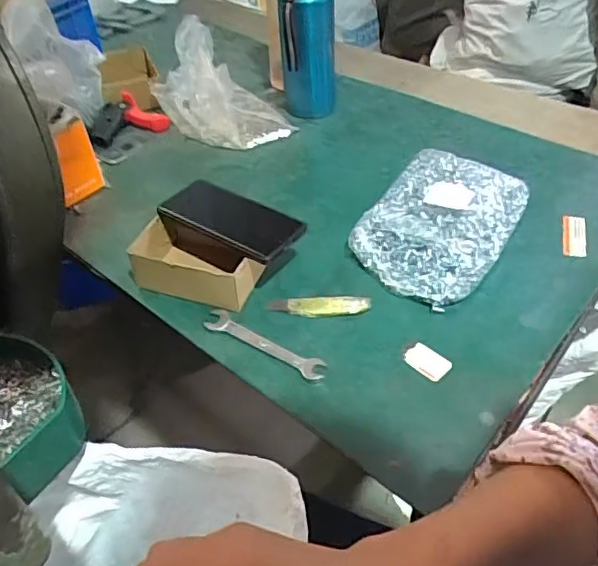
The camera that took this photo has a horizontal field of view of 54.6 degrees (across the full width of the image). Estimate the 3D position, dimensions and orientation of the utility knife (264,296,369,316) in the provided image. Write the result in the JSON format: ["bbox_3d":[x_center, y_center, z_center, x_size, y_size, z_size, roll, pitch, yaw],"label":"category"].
[{"bbox_3d":[0.021,0.023,0.619,0.107,0.011,0.026,-5,43,-2],"label":"utility knife"}]

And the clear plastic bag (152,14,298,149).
[{"bbox_3d":[-0.106,-0.278,0.832,0.173,0.151,0.131,3,44,8],"label":"clear plastic bag"}]

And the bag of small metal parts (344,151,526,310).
[{"bbox_3d":[0.170,-0.075,0.700,0.160,0.056,0.229,27,52,29],"label":"bag of small metal parts"}]

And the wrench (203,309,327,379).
[{"bbox_3d":[-0.034,0.060,0.574,0.130,0.005,0.024,24,57,19],"label":"wrench"}]

